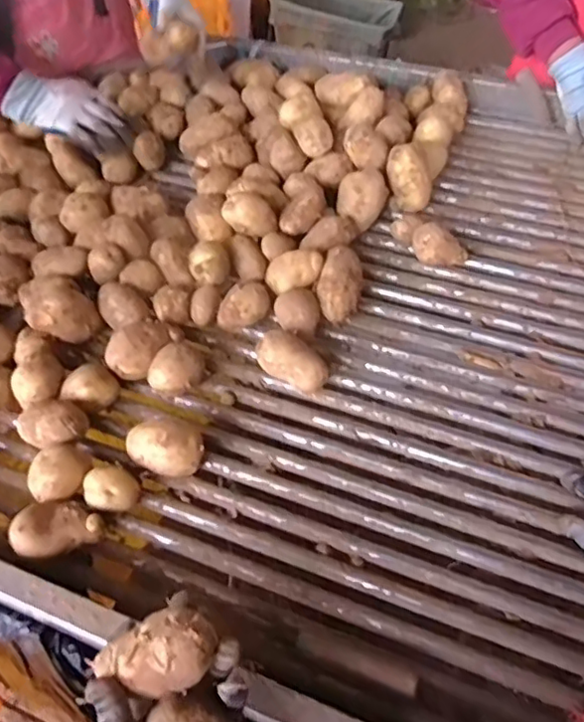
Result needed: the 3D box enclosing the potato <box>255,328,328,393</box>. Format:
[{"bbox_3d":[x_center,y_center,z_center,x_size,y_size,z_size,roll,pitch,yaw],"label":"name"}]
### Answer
[{"bbox_3d":[0.003,0.003,0.694,0.083,0.050,0.051,33,60,21],"label":"potato"}]

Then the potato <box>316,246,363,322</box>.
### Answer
[{"bbox_3d":[0.060,-0.091,0.758,0.052,0.055,0.098,8,55,5],"label":"potato"}]

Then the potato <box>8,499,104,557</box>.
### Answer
[{"bbox_3d":[-0.224,0.163,0.585,0.076,0.050,0.051,-21,57,-15],"label":"potato"}]

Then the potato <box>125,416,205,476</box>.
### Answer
[{"bbox_3d":[-0.128,0.093,0.629,0.076,0.056,0.049,17,56,11],"label":"potato"}]

